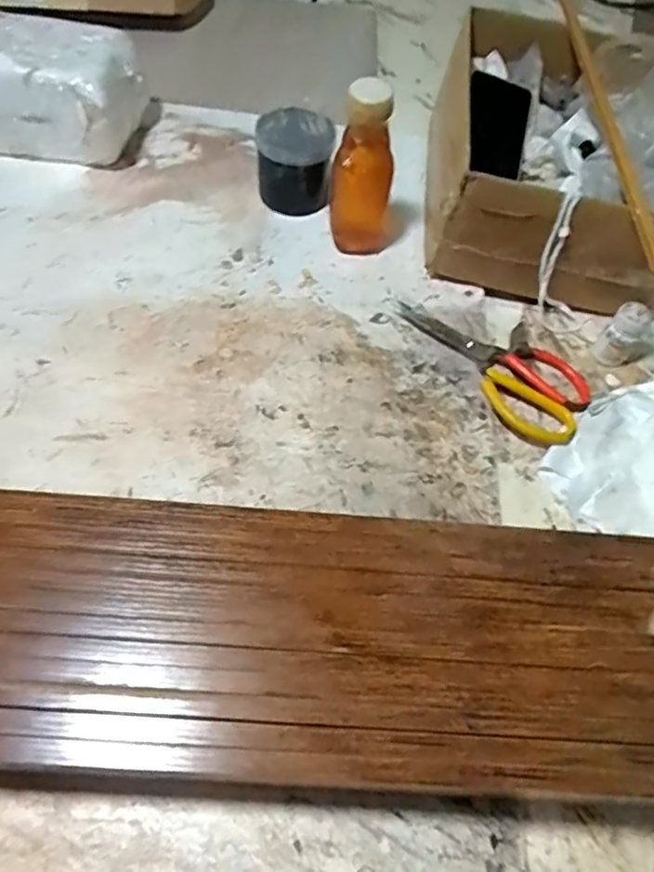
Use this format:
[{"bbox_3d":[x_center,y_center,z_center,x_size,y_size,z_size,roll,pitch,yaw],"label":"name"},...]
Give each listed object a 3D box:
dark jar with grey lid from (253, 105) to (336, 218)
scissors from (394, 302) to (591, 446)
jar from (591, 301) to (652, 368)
[{"bbox_3d":[-0.034,-0.287,0.660,0.077,0.080,0.082,2,58,-3],"label":"dark jar with grey lid"},{"bbox_3d":[0.165,-0.075,0.600,0.092,0.024,0.200,-34,67,-23],"label":"scissors"},{"bbox_3d":[0.290,-0.098,0.604,0.037,0.063,0.046,37,63,17],"label":"jar"}]

